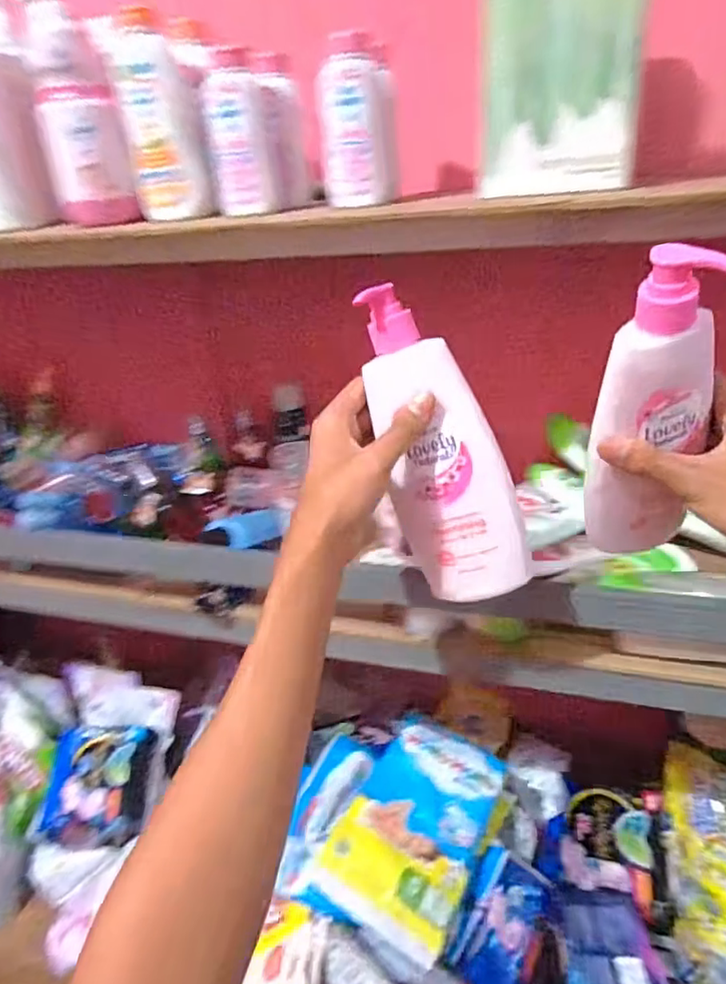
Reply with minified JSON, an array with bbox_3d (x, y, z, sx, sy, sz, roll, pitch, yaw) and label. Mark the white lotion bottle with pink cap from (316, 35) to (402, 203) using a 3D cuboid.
[{"bbox_3d":[-0.006,-0.307,0.501,0.055,0.114,0.053,-1,27,6],"label":"white lotion bottle with pink cap"}]

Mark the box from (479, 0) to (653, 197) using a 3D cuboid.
[{"bbox_3d":[0.145,-0.304,0.435,0.112,0.145,0.027,5,28,17],"label":"box"}]

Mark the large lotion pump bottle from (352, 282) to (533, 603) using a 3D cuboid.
[{"bbox_3d":[0.055,-0.029,0.417,0.078,0.222,0.044,-18,11,14],"label":"large lotion pump bottle"}]

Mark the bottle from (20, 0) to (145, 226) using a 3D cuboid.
[{"bbox_3d":[-0.249,-0.334,0.522,0.065,0.173,0.055,-15,28,-21],"label":"bottle"}]

